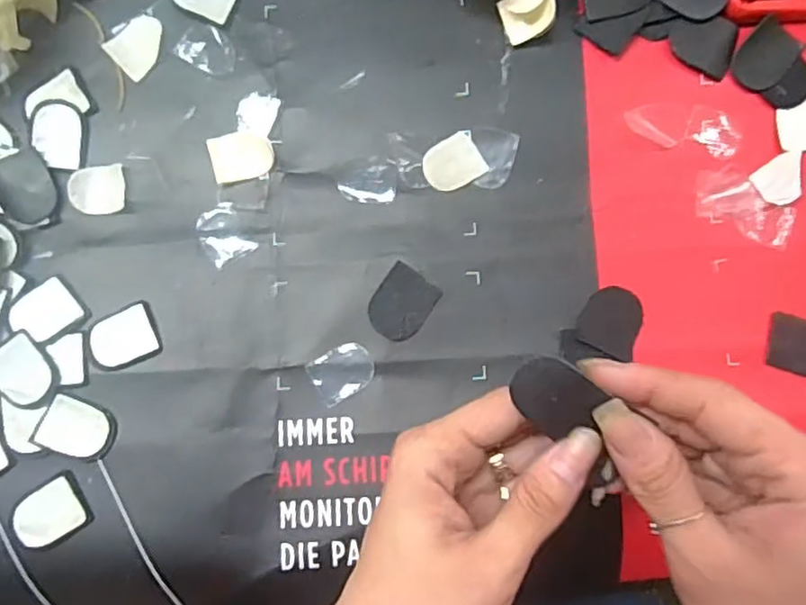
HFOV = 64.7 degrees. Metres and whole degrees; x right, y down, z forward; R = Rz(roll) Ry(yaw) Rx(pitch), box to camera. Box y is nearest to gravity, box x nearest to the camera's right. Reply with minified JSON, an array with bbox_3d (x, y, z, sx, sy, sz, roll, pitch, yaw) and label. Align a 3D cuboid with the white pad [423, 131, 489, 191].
[{"bbox_3d":[0.025,-0.069,0.316,0.029,0.004,0.024,-29,87,-3],"label":"white pad"}]

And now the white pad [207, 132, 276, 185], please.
[{"bbox_3d":[-0.080,-0.072,0.315,0.029,0.004,0.023,-12,86,-2],"label":"white pad"}]

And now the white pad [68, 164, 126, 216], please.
[{"bbox_3d":[-0.150,-0.055,0.312,0.026,0.006,0.023,0,86,-1],"label":"white pad"}]

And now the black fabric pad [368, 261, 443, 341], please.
[{"bbox_3d":[0.000,0.001,0.311,0.027,0.004,0.034,35,86,2],"label":"black fabric pad"}]

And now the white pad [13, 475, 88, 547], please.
[{"bbox_3d":[-0.165,0.099,0.297,0.030,0.004,0.025,-32,87,-3],"label":"white pad"}]

